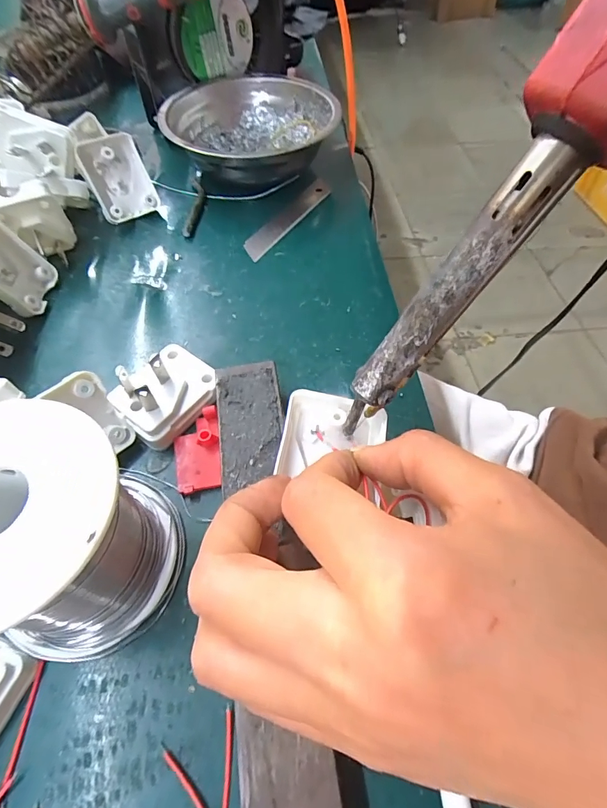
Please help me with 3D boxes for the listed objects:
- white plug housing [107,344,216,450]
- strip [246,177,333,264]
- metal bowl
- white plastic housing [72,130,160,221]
[{"bbox_3d":[-0.066,-0.006,0.198,0.041,0.016,0.046,40,65,22],"label":"white plug housing"},{"bbox_3d":[-0.011,-0.132,0.287,0.019,0.004,0.097,27,60,16],"label":"strip"},{"bbox_3d":[-0.038,-0.205,0.313,0.128,0.041,0.119,0,57,-1],"label":"metal bowl"},{"bbox_3d":[-0.124,-0.152,0.275,0.039,0.049,0.010,-33,23,-26],"label":"white plastic housing"}]

